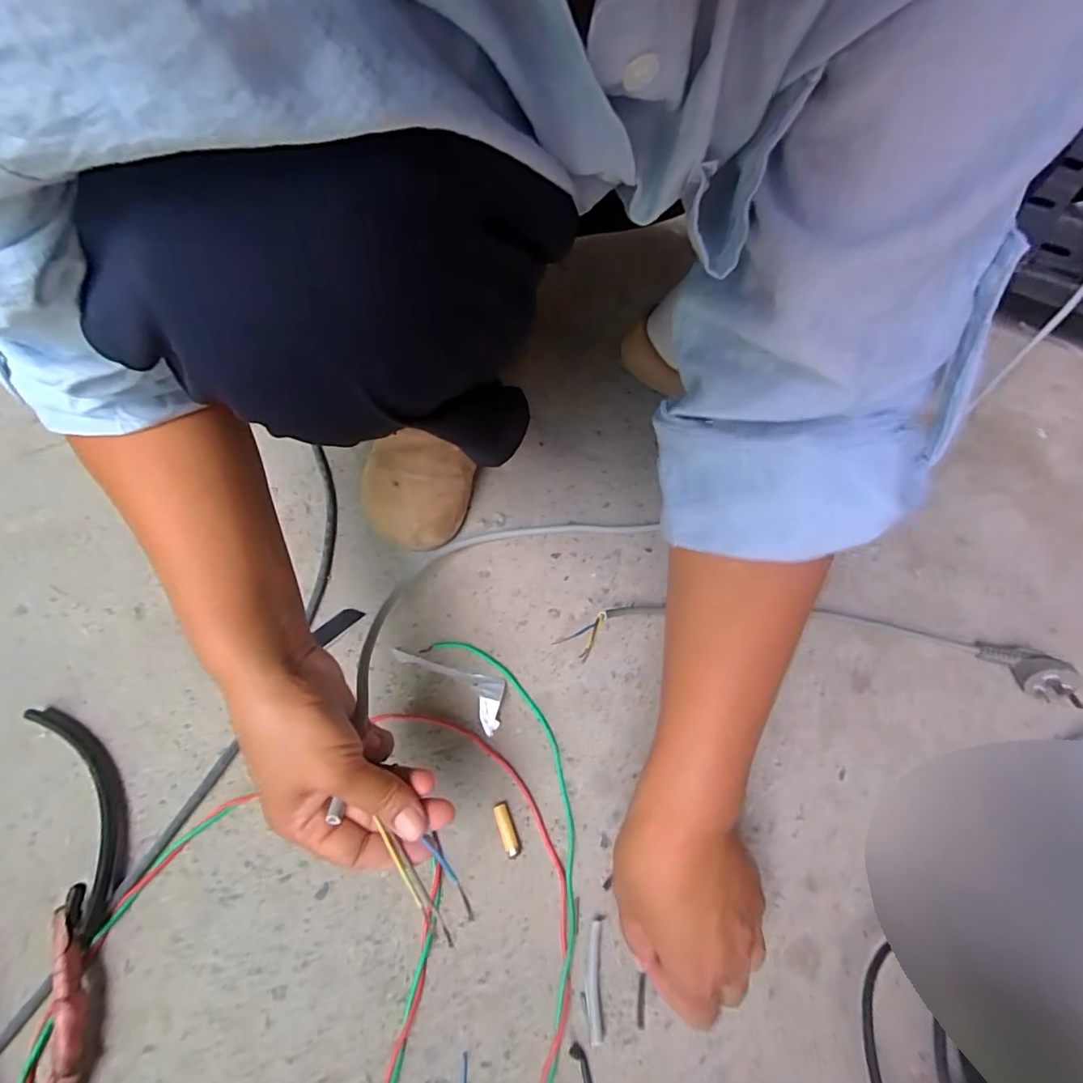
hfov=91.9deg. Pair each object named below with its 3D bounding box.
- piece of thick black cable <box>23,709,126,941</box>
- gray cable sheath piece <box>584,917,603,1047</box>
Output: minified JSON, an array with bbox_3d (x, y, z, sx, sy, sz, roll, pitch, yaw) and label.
[{"bbox_3d":[-0.316,0.178,0.364,0.035,0.012,0.165,-33,65,-20],"label":"piece of thick black cable"},{"bbox_3d":[0.032,0.271,0.325,0.010,0.004,0.060,4,59,0],"label":"gray cable sheath piece"}]

